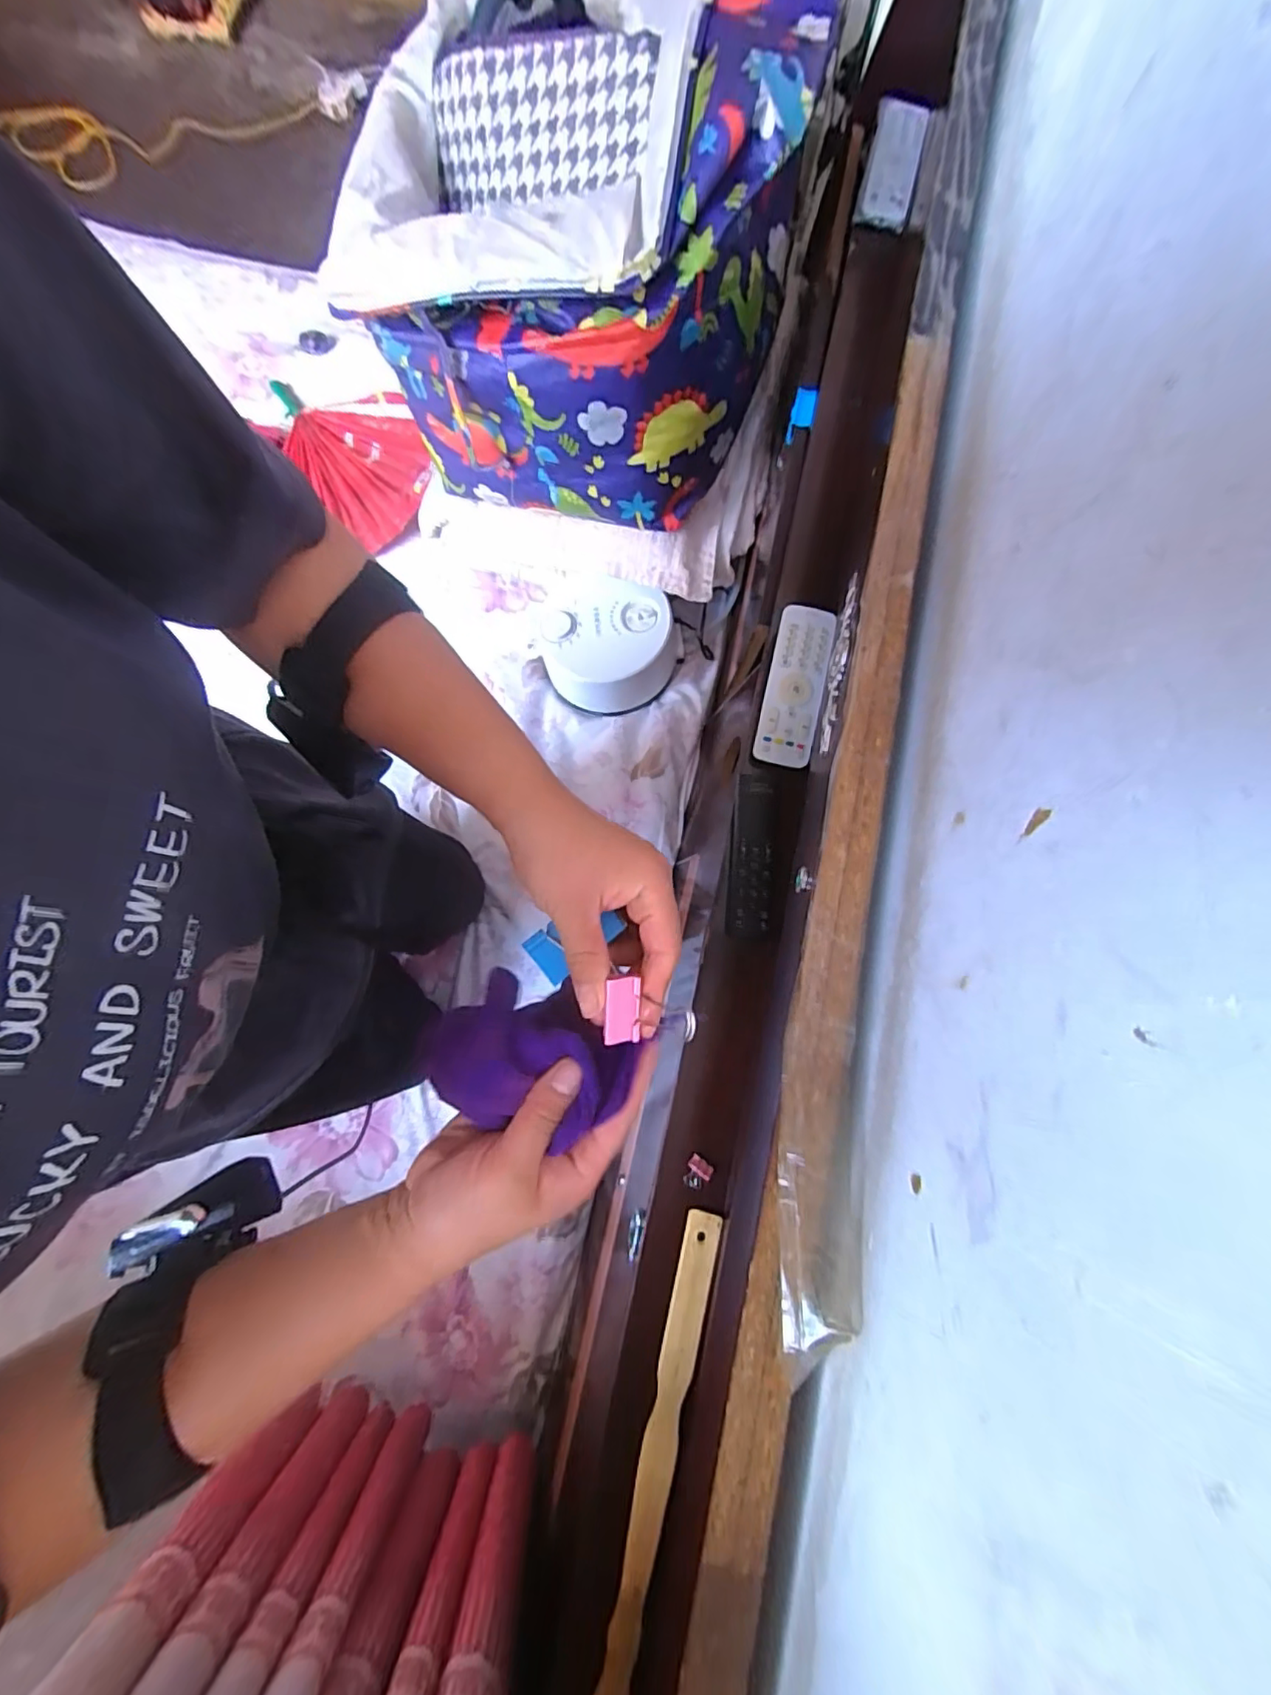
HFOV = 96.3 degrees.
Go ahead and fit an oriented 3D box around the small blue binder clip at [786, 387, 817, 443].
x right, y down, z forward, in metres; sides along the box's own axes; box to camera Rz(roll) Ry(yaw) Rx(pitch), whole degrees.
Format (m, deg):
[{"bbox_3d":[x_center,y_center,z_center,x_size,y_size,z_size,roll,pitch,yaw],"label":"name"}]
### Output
[{"bbox_3d":[0.195,-0.507,0.674,0.026,0.058,0.026,8,79,3],"label":"small blue binder clip"}]

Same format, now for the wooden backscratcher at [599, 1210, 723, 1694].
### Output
[{"bbox_3d":[0.011,0.509,0.433,0.029,0.018,0.417,13,79,4],"label":"wooden backscratcher"}]

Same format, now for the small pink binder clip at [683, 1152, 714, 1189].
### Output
[{"bbox_3d":[0.052,0.277,0.484,0.021,0.006,0.024,37,81,8],"label":"small pink binder clip"}]

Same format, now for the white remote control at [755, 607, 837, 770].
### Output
[{"bbox_3d":[0.156,-0.159,0.554,0.055,0.017,0.156,12,79,4],"label":"white remote control"}]

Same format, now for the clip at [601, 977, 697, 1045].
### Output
[{"bbox_3d":[0.006,0.080,0.284,0.045,0.019,0.032,-4,78,0],"label":"clip"}]

